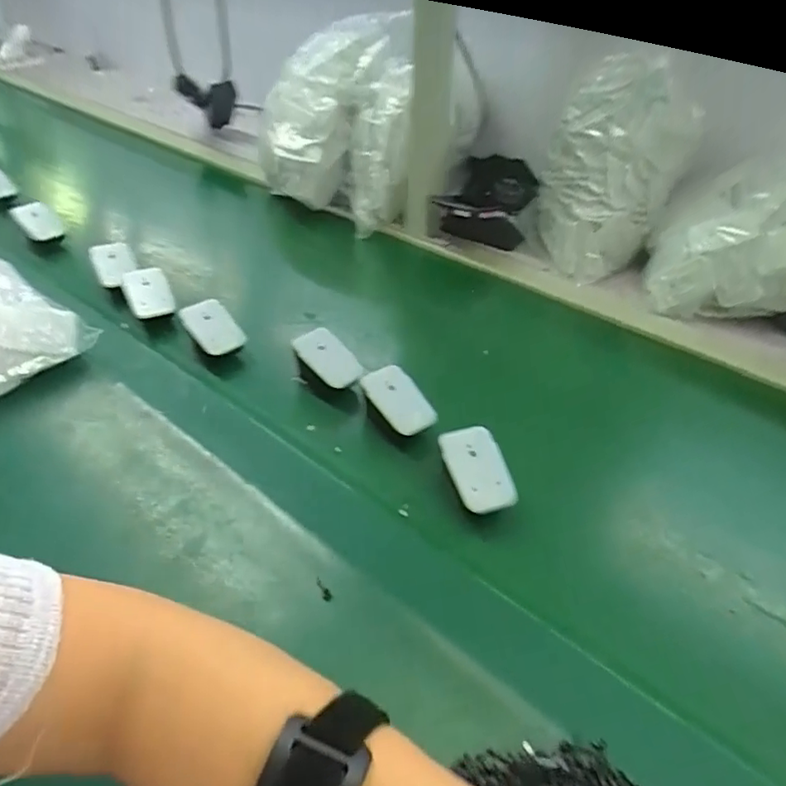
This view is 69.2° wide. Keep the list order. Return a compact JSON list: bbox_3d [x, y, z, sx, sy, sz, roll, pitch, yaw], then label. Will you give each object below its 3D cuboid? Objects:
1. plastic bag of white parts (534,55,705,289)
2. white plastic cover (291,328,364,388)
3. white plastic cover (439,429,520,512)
[{"bbox_3d":[0.264,-0.258,0.686,0.157,0.245,0.119,14,41,13],"label":"plastic bag of white parts"},{"bbox_3d":[-0.066,-0.036,0.586,0.036,0.079,0.017,-35,38,18],"label":"white plastic cover"},{"bbox_3d":[0.067,0.061,0.454,0.043,0.008,0.068,-22,78,9],"label":"white plastic cover"}]

